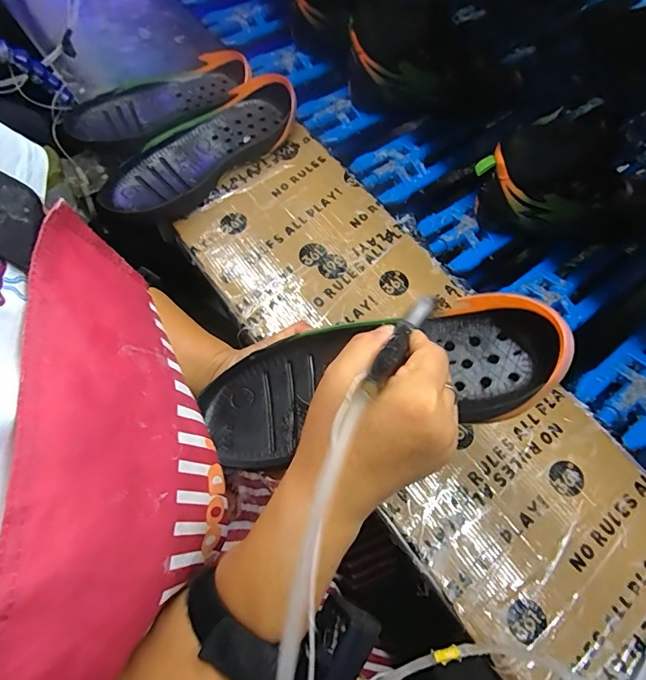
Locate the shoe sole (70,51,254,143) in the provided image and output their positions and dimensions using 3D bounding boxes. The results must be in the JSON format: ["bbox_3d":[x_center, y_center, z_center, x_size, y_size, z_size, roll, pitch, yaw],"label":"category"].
[{"bbox_3d":[-0.224,-0.330,0.606,0.253,0.036,0.103,-27,66,-12],"label":"shoe sole"}]

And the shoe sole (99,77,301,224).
[{"bbox_3d":[-0.160,-0.246,0.572,0.277,0.057,0.122,-40,70,-17],"label":"shoe sole"}]

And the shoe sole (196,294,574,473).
[{"bbox_3d":[0.032,0.033,0.331,0.274,0.042,0.104,-10,63,14],"label":"shoe sole"}]

